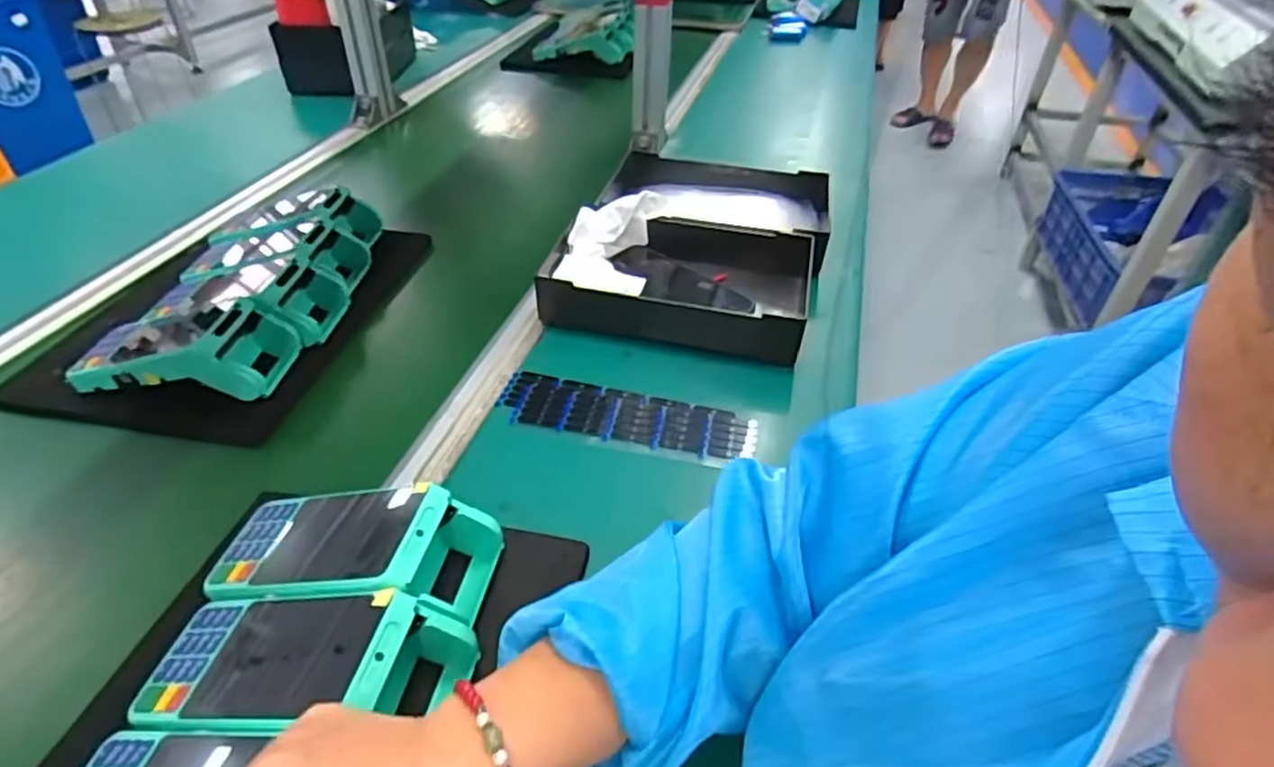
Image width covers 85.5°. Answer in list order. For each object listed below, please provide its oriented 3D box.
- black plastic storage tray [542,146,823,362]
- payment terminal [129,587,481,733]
[{"bbox_3d":[0.067,-0.163,0.743,0.256,0.057,0.320,11,40,9],"label":"black plastic storage tray"},{"bbox_3d":[-0.180,0.151,0.368,0.169,0.052,0.074,7,40,4],"label":"payment terminal"}]

